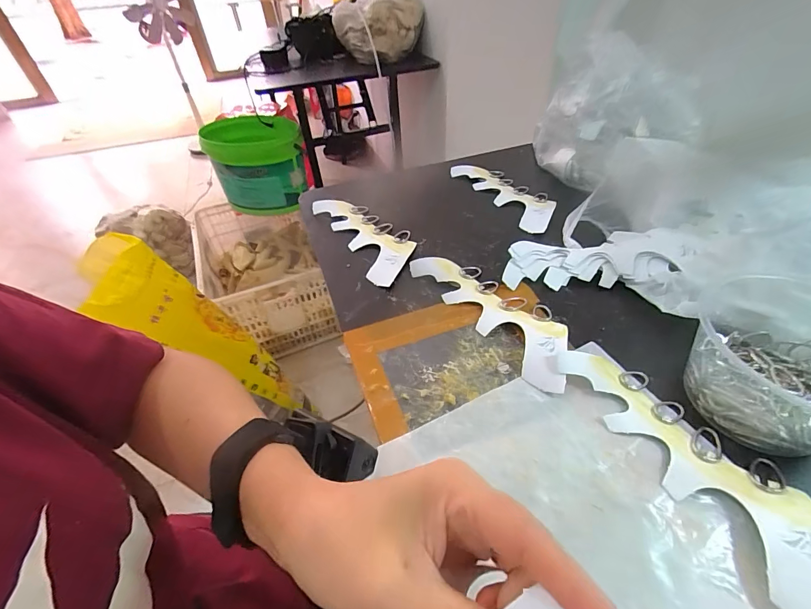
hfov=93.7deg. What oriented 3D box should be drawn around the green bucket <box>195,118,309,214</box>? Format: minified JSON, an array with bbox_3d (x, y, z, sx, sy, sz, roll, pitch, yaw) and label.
[{"bbox_3d":[-0.538,-0.515,1.412,0.323,0.254,0.363,-18,46,-14],"label":"green bucket"}]

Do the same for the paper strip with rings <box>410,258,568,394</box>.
[{"bbox_3d":[0.097,0.002,0.417,0.075,0.019,0.222,-26,49,-21],"label":"paper strip with rings"}]

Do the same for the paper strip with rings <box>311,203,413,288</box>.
[{"bbox_3d":[-0.052,-0.101,0.541,0.085,0.011,0.216,-22,48,-22],"label":"paper strip with rings"}]

